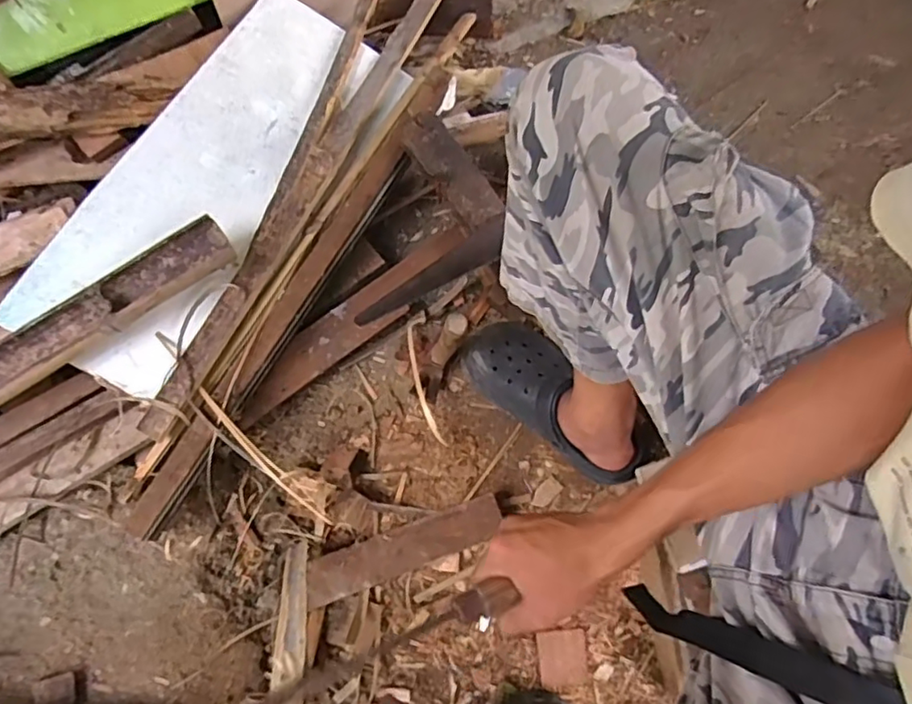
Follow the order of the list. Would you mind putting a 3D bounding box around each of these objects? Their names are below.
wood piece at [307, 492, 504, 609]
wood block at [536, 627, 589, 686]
[{"bbox_3d":[-0.065,0.251,0.780,0.257,0.020,0.057,-19,79,-3],"label":"wood piece"},{"bbox_3d":[0.134,0.383,0.766,0.061,0.009,0.065,-5,74,-2],"label":"wood block"}]

